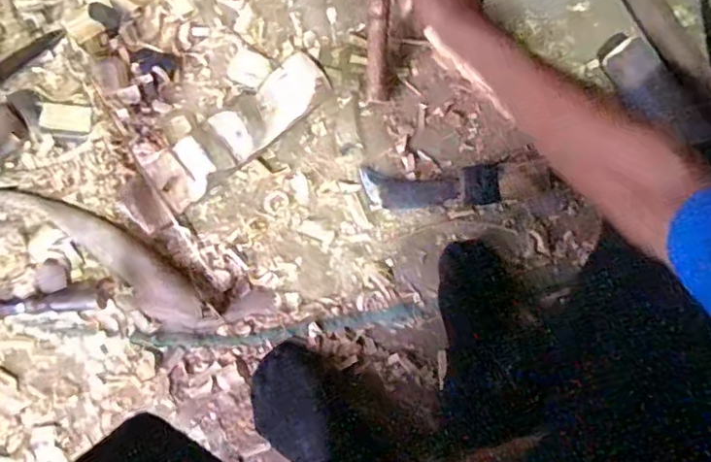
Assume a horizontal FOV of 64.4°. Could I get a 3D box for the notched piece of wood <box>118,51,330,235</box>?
[{"bbox_3d":[-0.164,-0.118,0.731,0.296,0.049,0.077,-39,83,-8],"label":"notched piece of wood"}]

